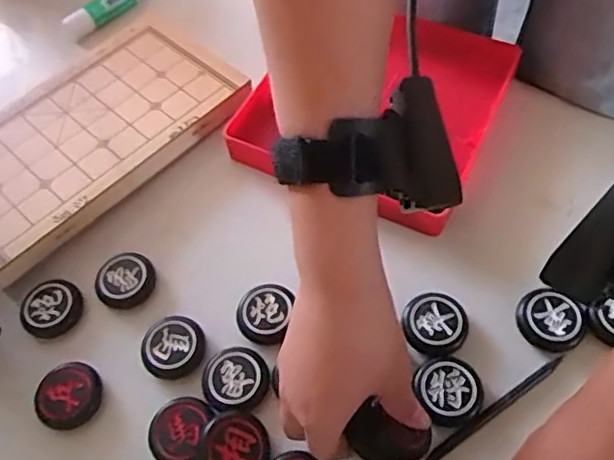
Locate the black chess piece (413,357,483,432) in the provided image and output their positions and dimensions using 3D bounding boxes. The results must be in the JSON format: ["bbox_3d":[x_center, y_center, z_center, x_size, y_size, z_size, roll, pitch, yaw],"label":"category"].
[{"bbox_3d":[0.093,0.105,0.385,0.042,0.010,0.044,-2,58,4],"label":"black chess piece"}]

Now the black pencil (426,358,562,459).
[{"bbox_3d":[0.123,0.116,0.382,0.111,0.013,0.007,-31,61,-14],"label":"black pencil"}]

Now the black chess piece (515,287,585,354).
[{"bbox_3d":[0.167,0.063,0.404,0.042,0.014,0.039,21,62,17],"label":"black chess piece"}]

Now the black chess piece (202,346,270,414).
[{"bbox_3d":[-0.048,0.100,0.398,0.042,0.011,0.044,-2,58,4],"label":"black chess piece"}]

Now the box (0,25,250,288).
[{"bbox_3d":[-0.195,-0.078,0.510,0.141,0.044,0.257,37,68,24],"label":"box"}]

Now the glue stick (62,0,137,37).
[{"bbox_3d":[-0.199,-0.237,0.608,0.019,0.026,0.113,32,66,22],"label":"glue stick"}]

